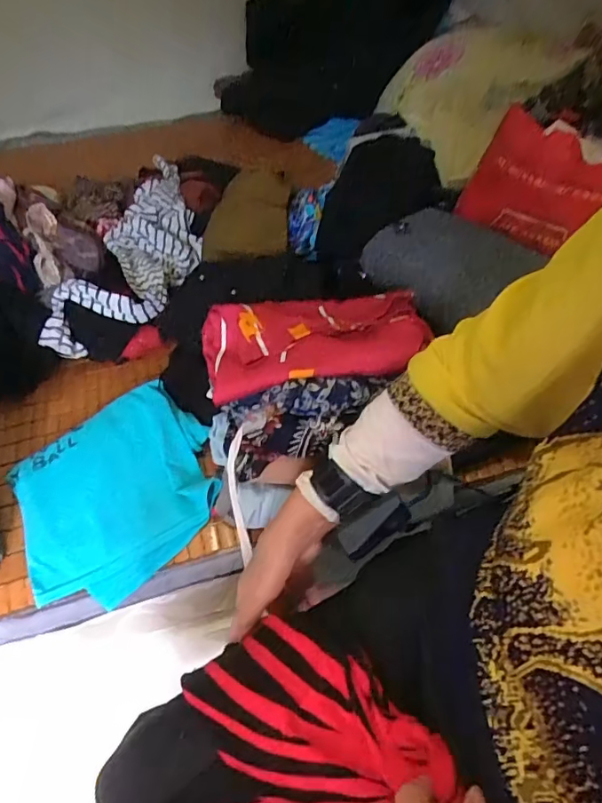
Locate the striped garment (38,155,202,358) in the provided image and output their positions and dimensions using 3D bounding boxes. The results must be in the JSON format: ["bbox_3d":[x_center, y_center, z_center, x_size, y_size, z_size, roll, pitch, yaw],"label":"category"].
[{"bbox_3d":[-0.274,-0.278,0.931,0.177,0.084,0.521,7,50,9],"label":"striped garment"}]

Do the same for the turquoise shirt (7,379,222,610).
[{"bbox_3d":[-0.226,0.111,0.654,0.249,0.079,0.215,-26,53,-18],"label":"turquoise shirt"}]

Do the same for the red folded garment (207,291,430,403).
[{"bbox_3d":[0.016,-0.077,0.598,0.253,0.039,0.134,-10,49,-5],"label":"red folded garment"}]

